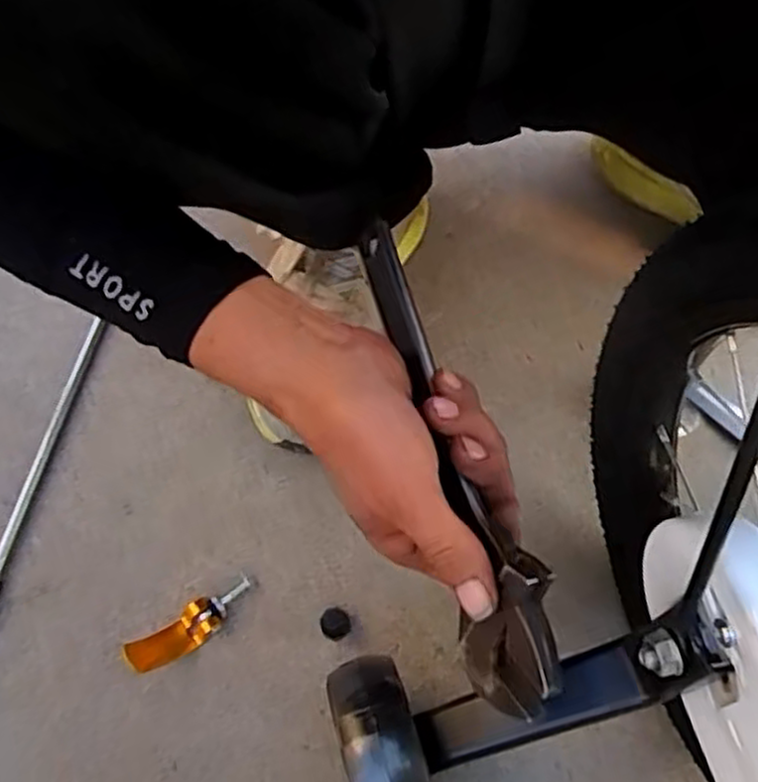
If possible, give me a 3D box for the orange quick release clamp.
[{"bbox_3d":[-0.115,0.144,0.459,0.022,0.017,0.085,44,45,19],"label":"orange quick release clamp"}]

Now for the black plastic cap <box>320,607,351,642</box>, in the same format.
[{"bbox_3d":[-0.027,0.145,0.469,0.018,0.010,0.019,1,63,-1],"label":"black plastic cap"}]

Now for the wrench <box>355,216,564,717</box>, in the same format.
[{"bbox_3d":[0.027,0.029,0.353,0.018,0.063,0.235,0,53,-33],"label":"wrench"}]

